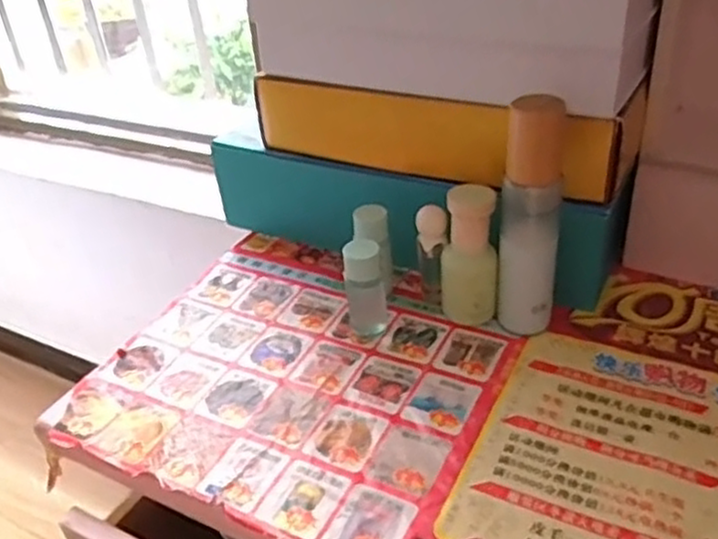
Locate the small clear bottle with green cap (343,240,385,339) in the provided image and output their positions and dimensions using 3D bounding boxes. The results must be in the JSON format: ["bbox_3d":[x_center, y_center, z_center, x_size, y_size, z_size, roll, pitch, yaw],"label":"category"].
[{"bbox_3d":[0.005,0.019,0.539,0.028,0.078,0.028,-8,35,-3],"label":"small clear bottle with green cap"}]

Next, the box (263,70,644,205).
[{"bbox_3d":[0.064,-0.123,0.609,0.306,0.068,0.112,14,39,26],"label":"box"}]

